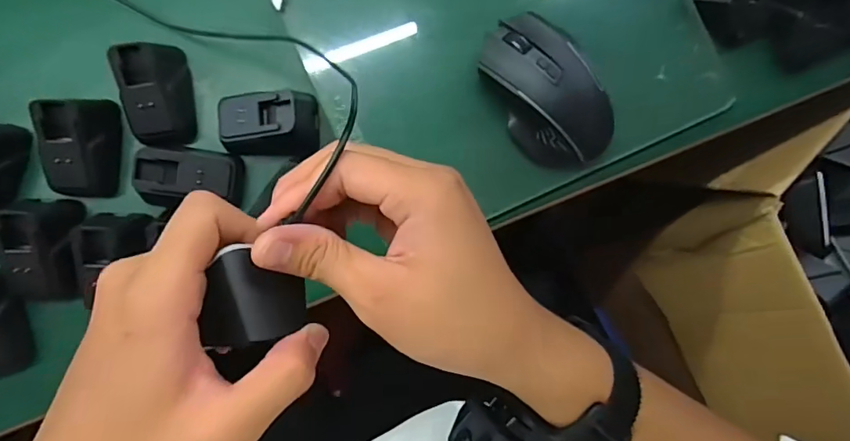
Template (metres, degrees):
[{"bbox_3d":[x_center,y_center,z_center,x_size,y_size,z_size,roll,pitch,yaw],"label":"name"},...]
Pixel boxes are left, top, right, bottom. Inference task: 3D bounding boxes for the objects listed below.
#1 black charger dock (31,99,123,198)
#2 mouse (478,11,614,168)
[{"bbox_3d":[-0.241,-0.051,0.334,0.042,0.035,0.068,0,87,-4],"label":"black charger dock"},{"bbox_3d":[0.091,-0.093,0.356,0.063,0.038,0.120,-35,90,-5],"label":"mouse"}]

